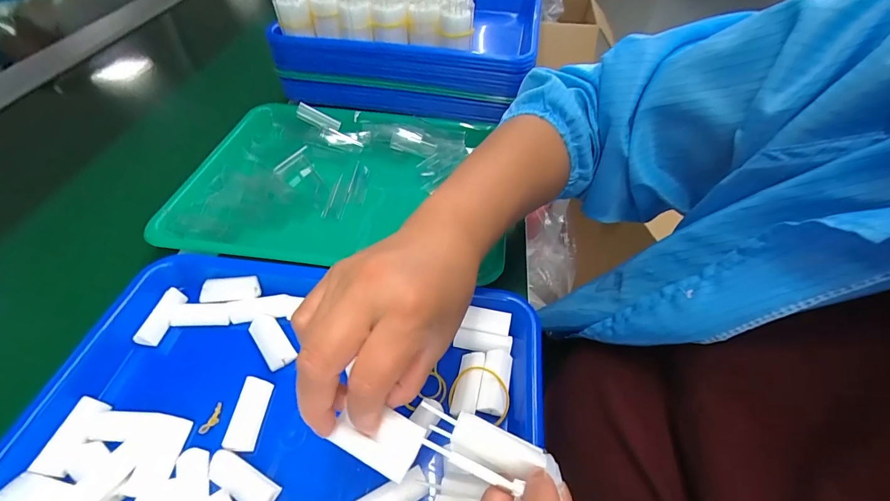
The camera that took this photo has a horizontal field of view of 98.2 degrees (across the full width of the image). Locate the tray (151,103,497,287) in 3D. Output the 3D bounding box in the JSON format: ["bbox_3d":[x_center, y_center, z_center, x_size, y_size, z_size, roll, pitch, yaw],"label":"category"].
[{"bbox_3d":[-0.110,-0.073,0.427,0.322,0.038,0.246,6,50,5],"label":"tray"}]

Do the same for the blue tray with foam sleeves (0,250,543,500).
[{"bbox_3d":[-0.107,0.120,0.256,0.335,0.033,0.247,6,49,5],"label":"blue tray with foam sleeves"}]

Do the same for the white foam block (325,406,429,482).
[{"bbox_3d":[-0.034,0.092,0.194,0.042,0.007,0.026,21,52,17],"label":"white foam block"}]

